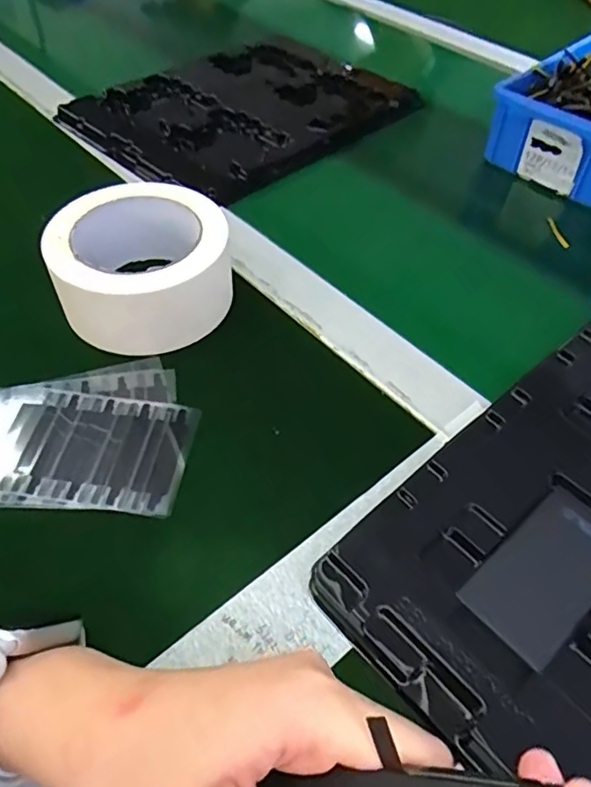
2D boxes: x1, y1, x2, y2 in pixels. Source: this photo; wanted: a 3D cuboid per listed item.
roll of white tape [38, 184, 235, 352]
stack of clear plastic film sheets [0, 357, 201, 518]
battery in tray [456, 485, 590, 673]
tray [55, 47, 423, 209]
[{"bbox_3d":[-0.100,-0.079,0.378,0.110,0.056,0.121,0,51,0],"label":"roll of white tape"},{"bbox_3d":[-0.118,0.019,0.331,0.116,0.004,0.103,2,51,1],"label":"stack of clear plastic film sheets"},{"bbox_3d":[0.117,0.081,0.265,0.085,0.005,0.044,-35,59,-25],"label":"battery in tray"},{"bbox_3d":[-0.046,-0.289,0.580,0.233,0.026,0.297,33,58,24],"label":"tray"}]

